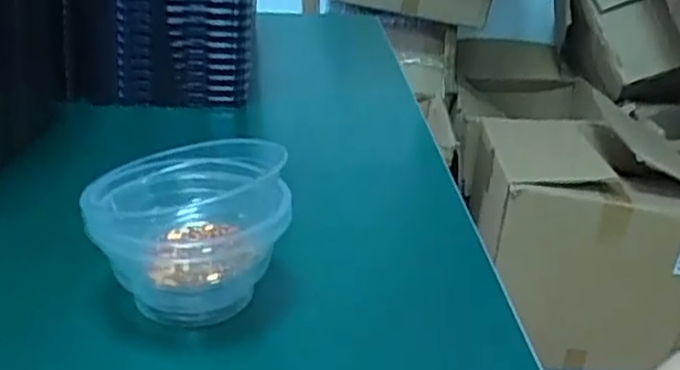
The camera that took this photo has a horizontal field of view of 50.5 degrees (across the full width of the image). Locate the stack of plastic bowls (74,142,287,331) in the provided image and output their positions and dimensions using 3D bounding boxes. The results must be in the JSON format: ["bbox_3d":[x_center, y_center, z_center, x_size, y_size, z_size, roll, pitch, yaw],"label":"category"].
[{"bbox_3d":[-0.087,0.027,0.420,0.113,0.080,0.094,0,24,-8],"label":"stack of plastic bowls"}]

